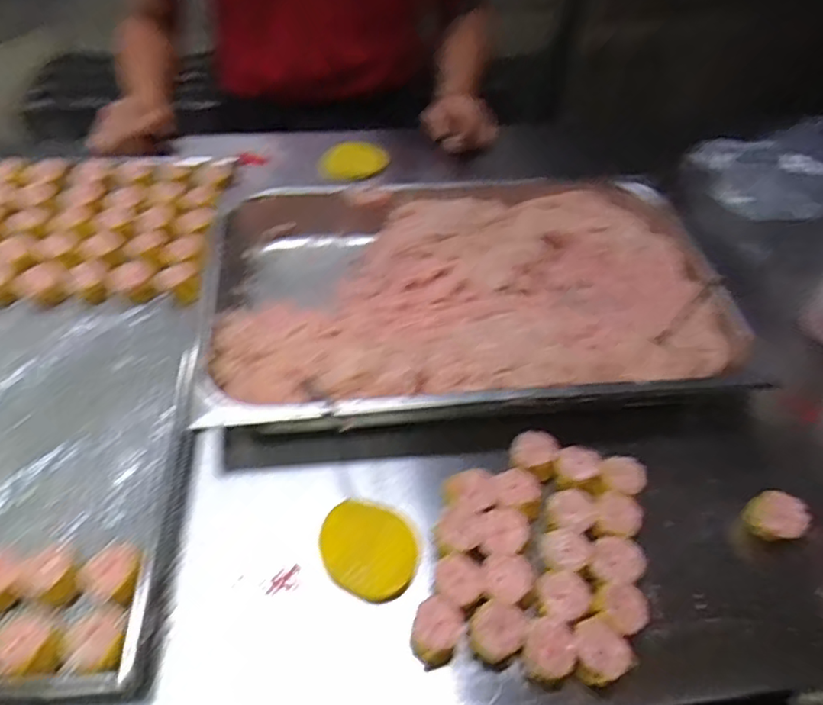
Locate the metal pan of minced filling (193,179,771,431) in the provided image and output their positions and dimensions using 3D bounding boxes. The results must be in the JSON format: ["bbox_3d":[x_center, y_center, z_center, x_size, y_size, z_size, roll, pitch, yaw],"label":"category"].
[{"bbox_3d":[0.063,-0.064,0.643,0.531,0.066,0.344,-4,50,-7],"label":"metal pan of minced filling"}]

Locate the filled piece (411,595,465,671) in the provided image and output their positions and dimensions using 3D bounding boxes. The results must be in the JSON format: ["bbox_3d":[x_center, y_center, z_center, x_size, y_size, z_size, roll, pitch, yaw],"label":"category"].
[{"bbox_3d":[0.018,0.202,0.432,0.033,0.033,0.038,28,54,19],"label":"filled piece"}]

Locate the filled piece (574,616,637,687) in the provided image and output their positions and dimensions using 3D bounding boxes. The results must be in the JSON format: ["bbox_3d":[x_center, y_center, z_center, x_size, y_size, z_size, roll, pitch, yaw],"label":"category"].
[{"bbox_3d":[0.131,0.217,0.427,0.038,0.032,0.040,-29,57,-25],"label":"filled piece"}]

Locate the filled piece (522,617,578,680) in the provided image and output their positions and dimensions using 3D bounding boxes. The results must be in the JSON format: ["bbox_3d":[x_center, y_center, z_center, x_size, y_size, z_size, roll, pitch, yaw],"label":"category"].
[{"bbox_3d":[0.097,0.213,0.428,0.033,0.029,0.036,10,50,6],"label":"filled piece"}]

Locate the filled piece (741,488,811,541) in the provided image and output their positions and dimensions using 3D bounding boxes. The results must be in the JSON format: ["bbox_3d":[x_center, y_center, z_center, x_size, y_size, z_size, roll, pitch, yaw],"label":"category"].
[{"bbox_3d":[0.302,0.134,0.495,0.043,0.024,0.034,9,50,5],"label":"filled piece"}]

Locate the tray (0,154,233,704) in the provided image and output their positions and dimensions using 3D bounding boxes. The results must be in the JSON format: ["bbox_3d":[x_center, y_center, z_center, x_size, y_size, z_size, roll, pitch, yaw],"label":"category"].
[{"bbox_3d":[-0.416,-0.003,0.580,0.432,0.041,0.616,-1,50,-4],"label":"tray"}]

